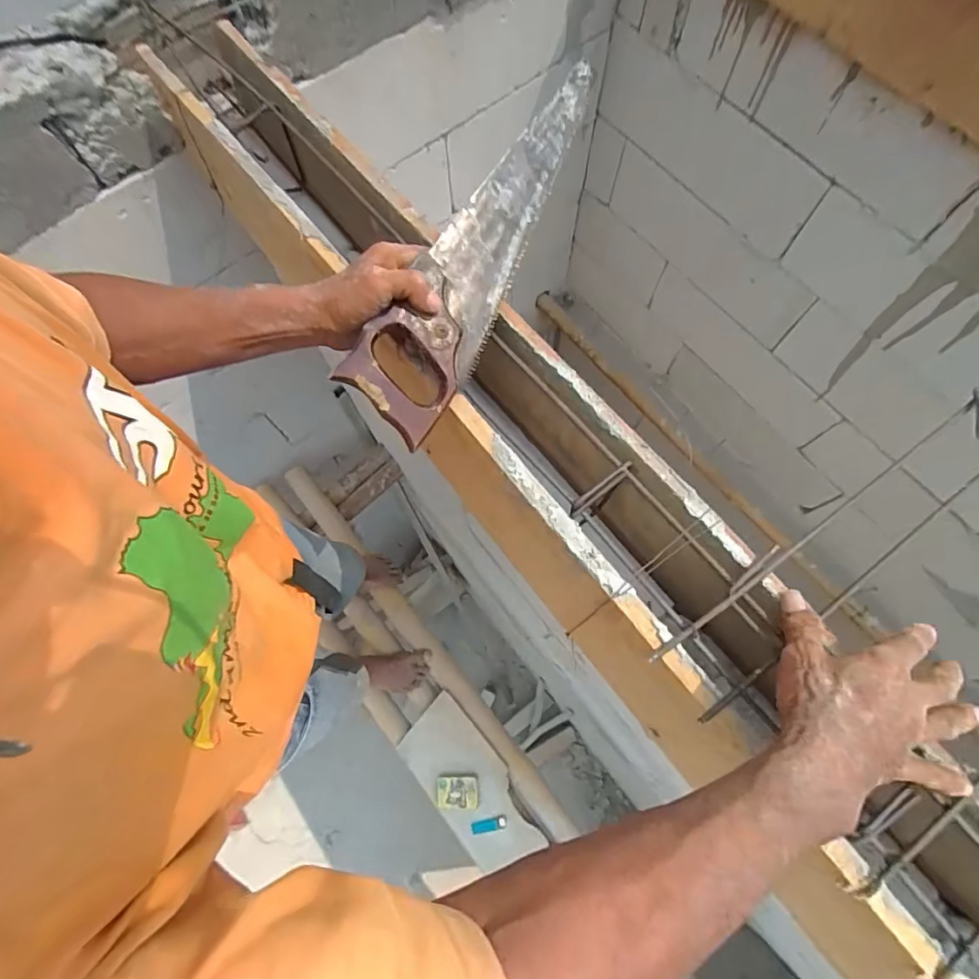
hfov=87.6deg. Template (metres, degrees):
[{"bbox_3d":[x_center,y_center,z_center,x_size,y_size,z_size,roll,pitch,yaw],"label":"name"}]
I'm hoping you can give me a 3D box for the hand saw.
[{"bbox_3d":[0.009,-0.225,0.466,0.086,0.019,0.393,36,76,-19],"label":"hand saw"}]

